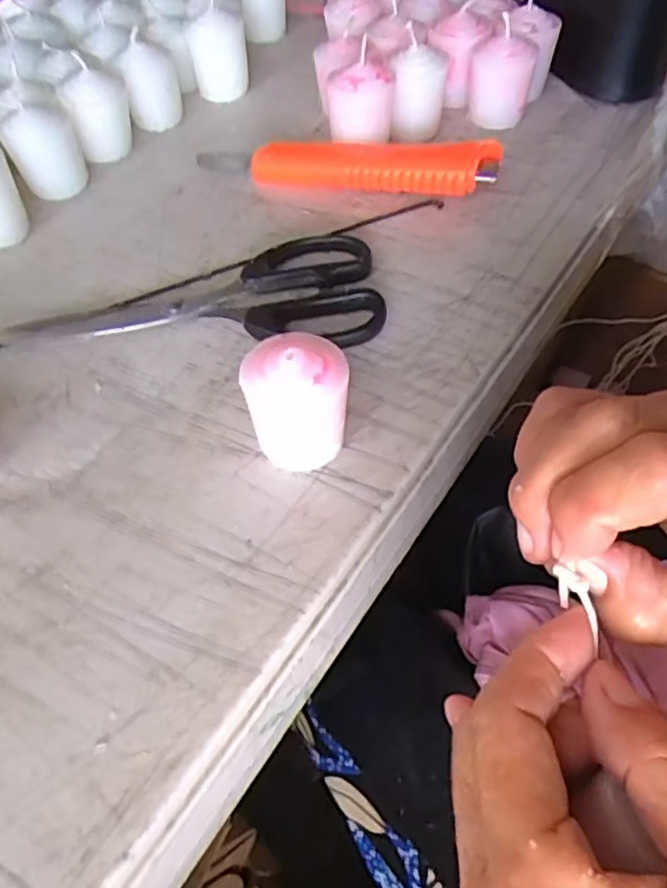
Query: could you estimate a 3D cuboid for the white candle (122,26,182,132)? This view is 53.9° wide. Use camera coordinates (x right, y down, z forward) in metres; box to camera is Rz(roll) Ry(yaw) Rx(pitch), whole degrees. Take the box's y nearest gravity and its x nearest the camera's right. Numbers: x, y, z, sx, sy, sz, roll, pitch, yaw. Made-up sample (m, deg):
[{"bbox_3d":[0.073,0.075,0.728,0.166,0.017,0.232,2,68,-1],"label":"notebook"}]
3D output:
[{"bbox_3d":[-0.115,-0.229,0.415,0.032,0.053,0.027,-12,52,-6],"label":"white candle"}]

